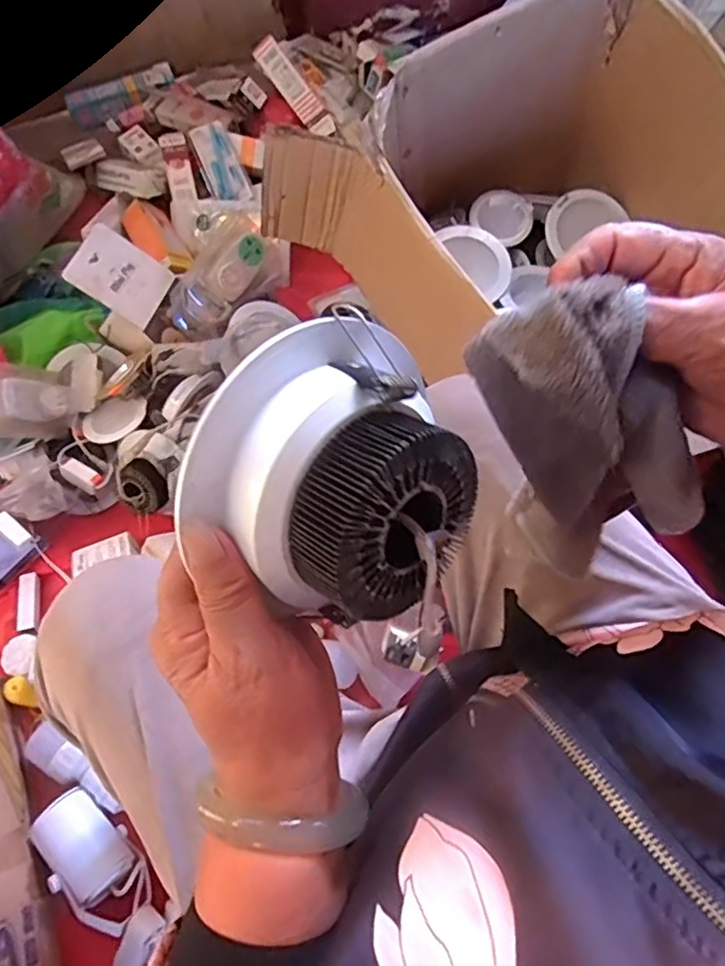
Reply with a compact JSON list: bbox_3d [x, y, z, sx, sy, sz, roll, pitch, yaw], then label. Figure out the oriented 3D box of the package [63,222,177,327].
[{"bbox_3d":[-0.342,-0.296,0.878,0.122,0.011,0.106,34,64,-29],"label":"package"}]

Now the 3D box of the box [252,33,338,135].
[{"bbox_3d":[-0.125,-0.719,1.125,0.050,0.029,0.193,-43,101,-14],"label":"box"}]

